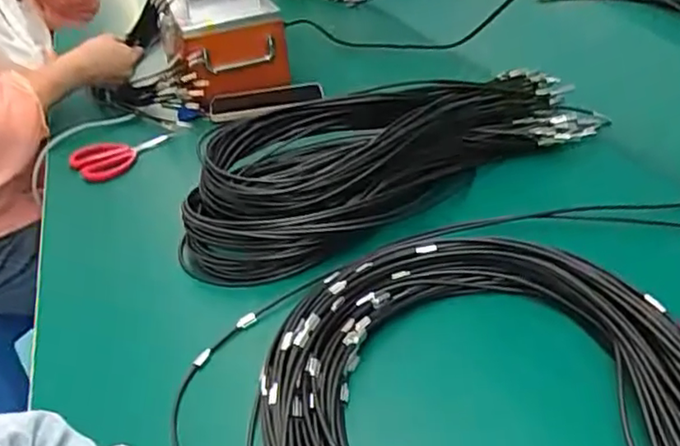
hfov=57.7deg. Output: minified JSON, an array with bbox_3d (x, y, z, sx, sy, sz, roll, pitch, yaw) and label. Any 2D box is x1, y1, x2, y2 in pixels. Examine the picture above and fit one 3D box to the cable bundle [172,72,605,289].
[{"bbox_3d":[0.060,-0.083,0.687,0.502,0.079,0.205,-23,37,-22],"label":"cable bundle"}]

